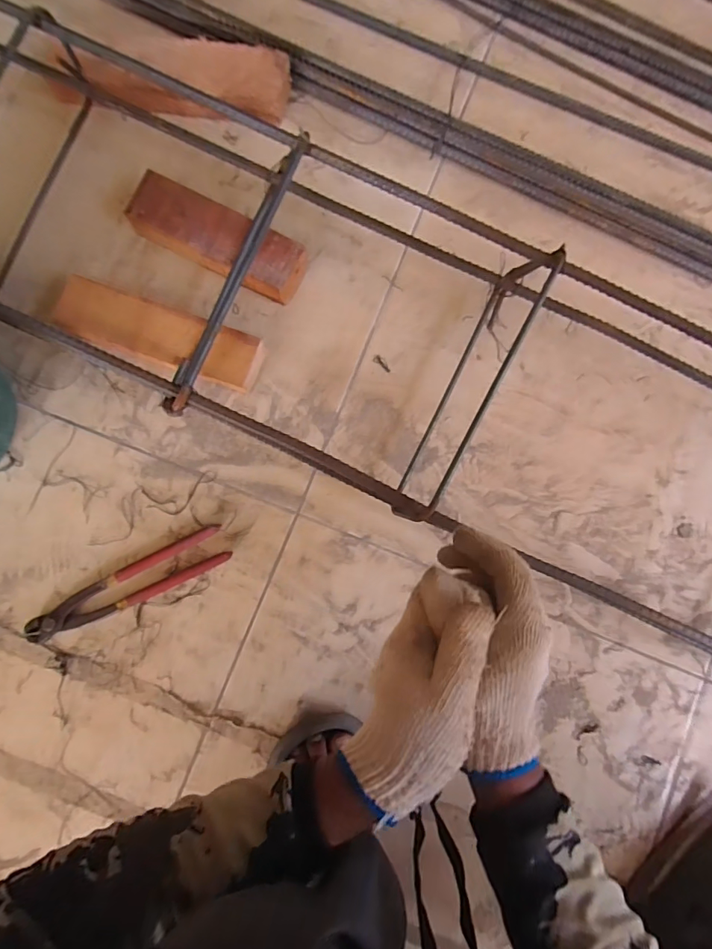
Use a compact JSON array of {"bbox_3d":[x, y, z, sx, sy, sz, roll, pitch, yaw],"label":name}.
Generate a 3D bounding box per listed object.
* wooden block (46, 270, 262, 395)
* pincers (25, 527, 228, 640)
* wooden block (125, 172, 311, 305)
[{"bbox_3d":[-0.217,-0.153,0.511,0.224,0.045,0.064,19,86,-1],"label":"wooden block"},{"bbox_3d":[-0.247,0.124,0.504,0.220,0.017,0.045,-27,88,-4],"label":"pincers"},{"bbox_3d":[-0.158,-0.266,0.524,0.195,0.043,0.062,28,86,0],"label":"wooden block"}]

